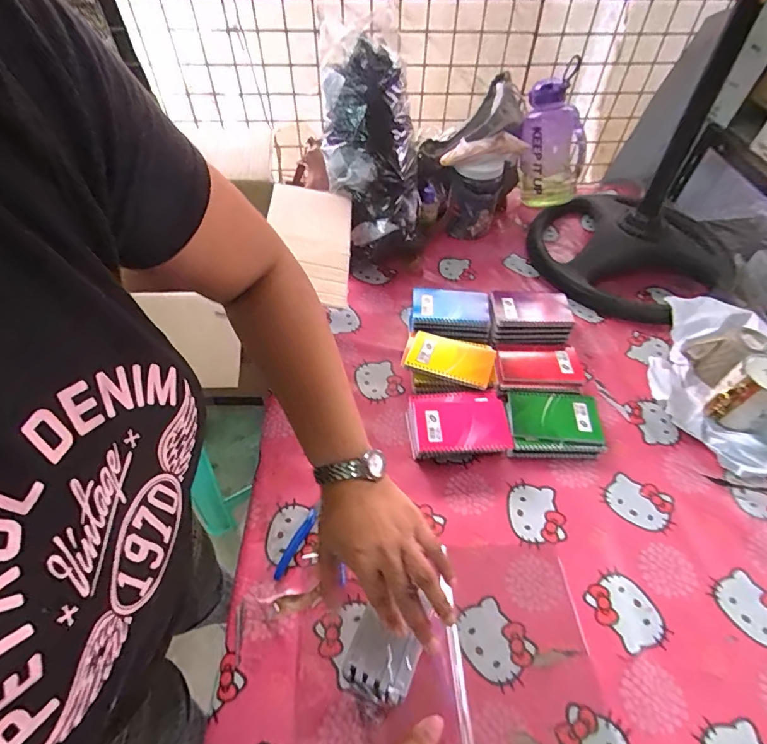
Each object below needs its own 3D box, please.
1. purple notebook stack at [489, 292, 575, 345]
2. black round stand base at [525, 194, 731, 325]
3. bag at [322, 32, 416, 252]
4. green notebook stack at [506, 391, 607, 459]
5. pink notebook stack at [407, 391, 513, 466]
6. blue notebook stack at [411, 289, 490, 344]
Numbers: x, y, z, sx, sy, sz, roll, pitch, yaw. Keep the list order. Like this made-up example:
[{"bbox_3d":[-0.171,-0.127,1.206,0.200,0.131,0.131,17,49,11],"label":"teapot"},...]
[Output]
[{"bbox_3d":[0.254,-0.098,0.777,0.130,0.067,0.088,3,51,2],"label":"purple notebook stack"},{"bbox_3d":[0.503,-0.273,0.919,0.375,0.094,0.377,1,51,-1],"label":"black round stand base"},{"bbox_3d":[-0.022,-0.410,0.820,0.159,0.345,0.087,-16,21,-13],"label":"bag"},{"bbox_3d":[0.254,0.078,0.666,0.137,0.027,0.108,1,51,0],"label":"green notebook stack"},{"bbox_3d":[0.109,0.078,0.654,0.142,0.042,0.104,3,51,1],"label":"pink notebook stack"},{"bbox_3d":[0.113,-0.097,0.786,0.145,0.052,0.100,7,52,4],"label":"blue notebook stack"}]

